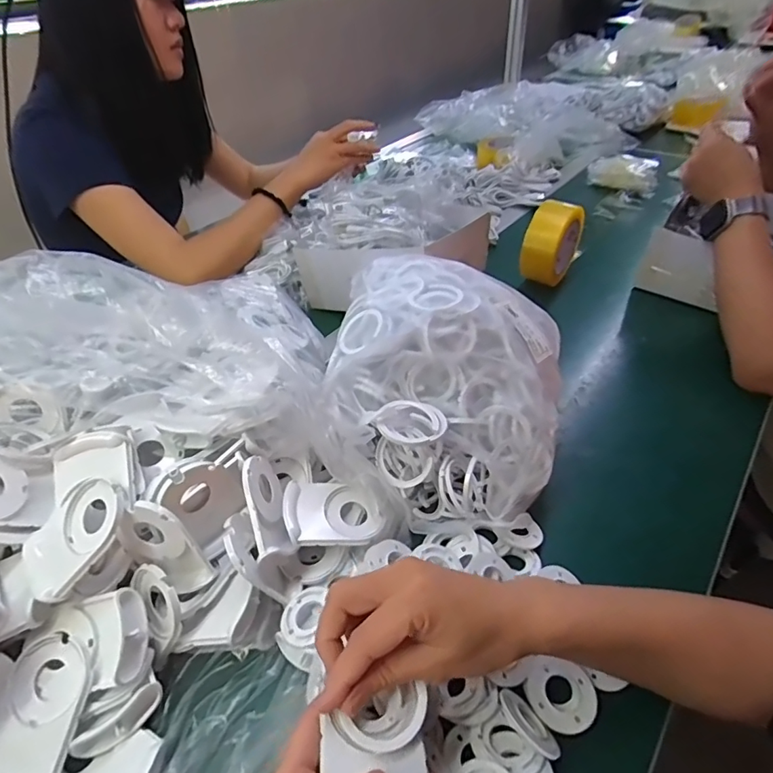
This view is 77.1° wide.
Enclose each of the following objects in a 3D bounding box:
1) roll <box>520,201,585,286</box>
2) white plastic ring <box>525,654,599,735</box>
[{"bbox_3d":[0.245,-0.212,0.707,0.055,0.128,0.103,26,50,29],"label":"roll"},{"bbox_3d":[0.119,0.209,0.330,0.046,0.006,0.042,-2,42,2],"label":"white plastic ring"}]

